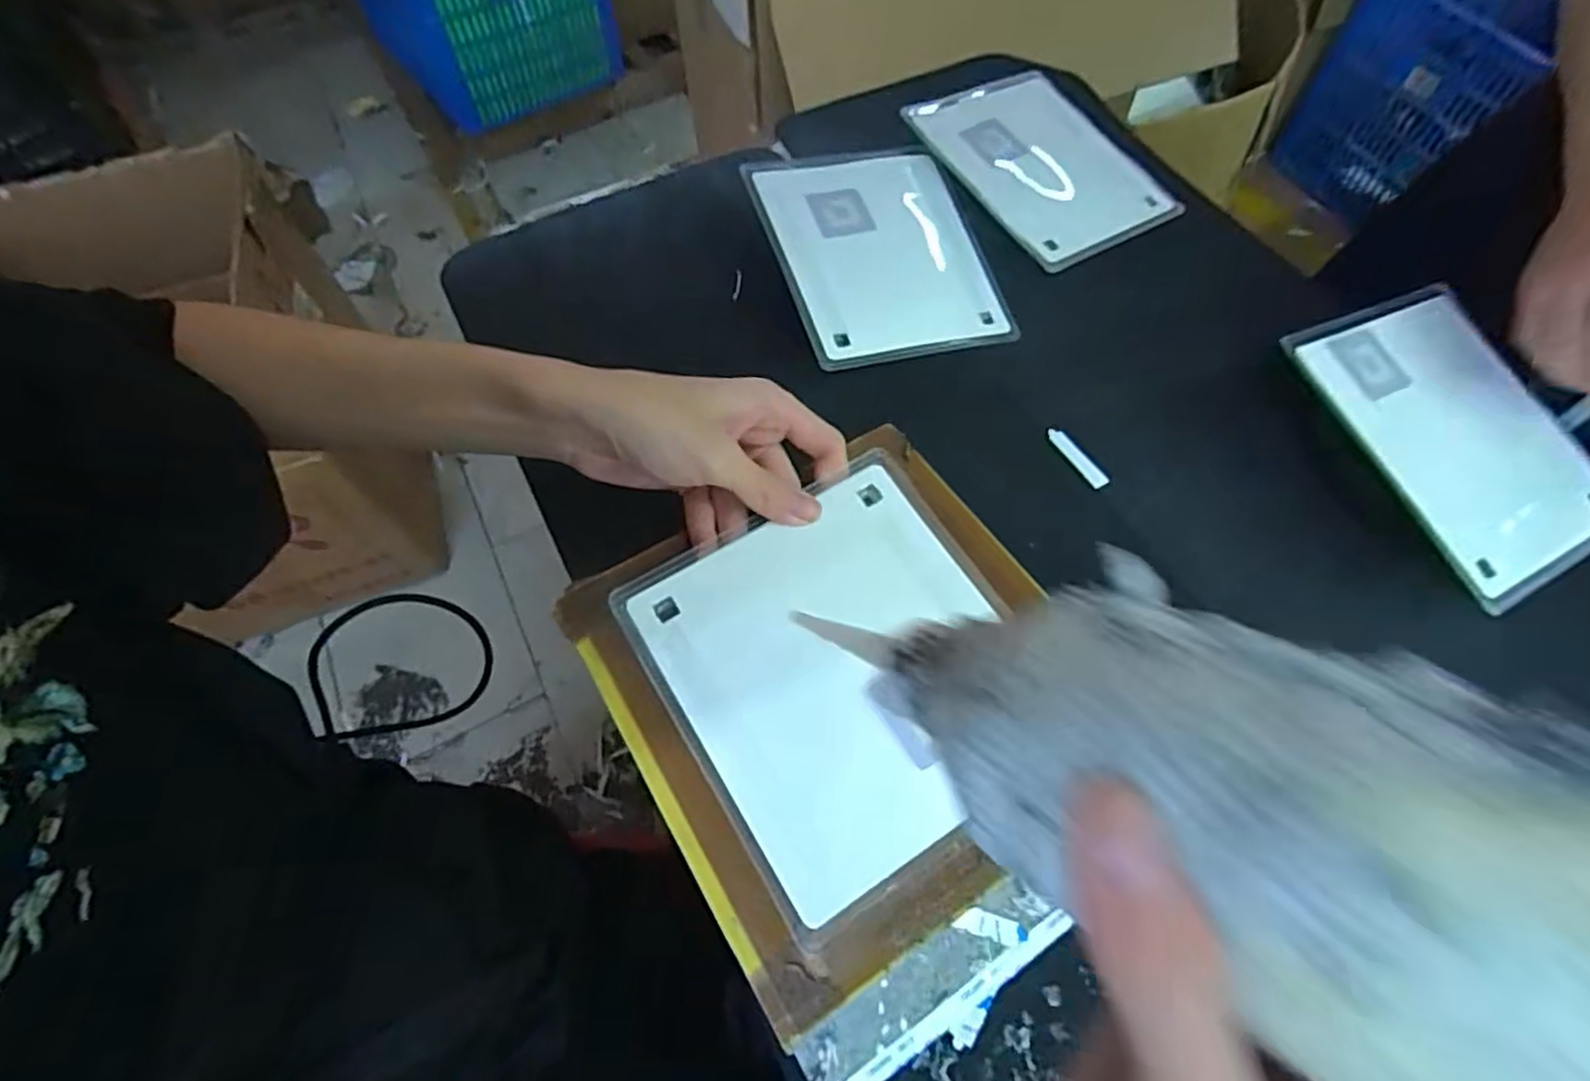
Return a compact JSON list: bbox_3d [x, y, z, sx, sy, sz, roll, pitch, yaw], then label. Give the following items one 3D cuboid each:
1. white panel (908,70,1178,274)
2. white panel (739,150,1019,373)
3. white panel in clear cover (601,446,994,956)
[{"bbox_3d":[0.190,-0.288,0.536,0.154,0.014,0.179,-34,75,-21],"label":"white panel"},{"bbox_3d":[0.057,-0.202,0.494,0.147,0.011,0.171,-17,75,-16],"label":"white panel"},{"bbox_3d":[0.023,0.054,0.315,0.154,0.014,0.162,-30,64,-14],"label":"white panel in clear cover"}]

